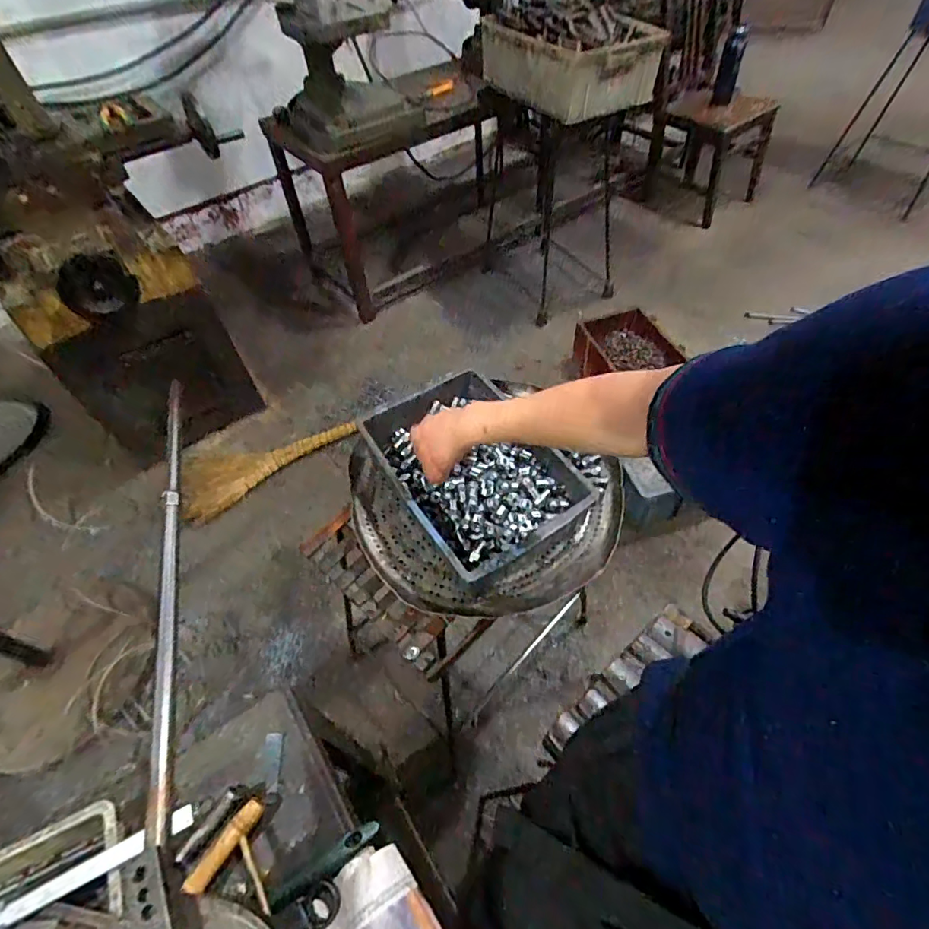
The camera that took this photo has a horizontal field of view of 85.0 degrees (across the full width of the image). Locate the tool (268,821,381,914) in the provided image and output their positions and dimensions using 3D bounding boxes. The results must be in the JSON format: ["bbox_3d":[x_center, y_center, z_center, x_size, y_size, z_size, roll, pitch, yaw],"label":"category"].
[{"bbox_3d":[-0.119,0.345,0.437,0.099,0.014,0.018,-32,57,-18],"label":"tool"}]

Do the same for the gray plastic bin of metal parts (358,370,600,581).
[{"bbox_3d":[0.015,0.006,0.698,0.207,0.064,0.295,-28,56,-16],"label":"gray plastic bin of metal parts"}]

